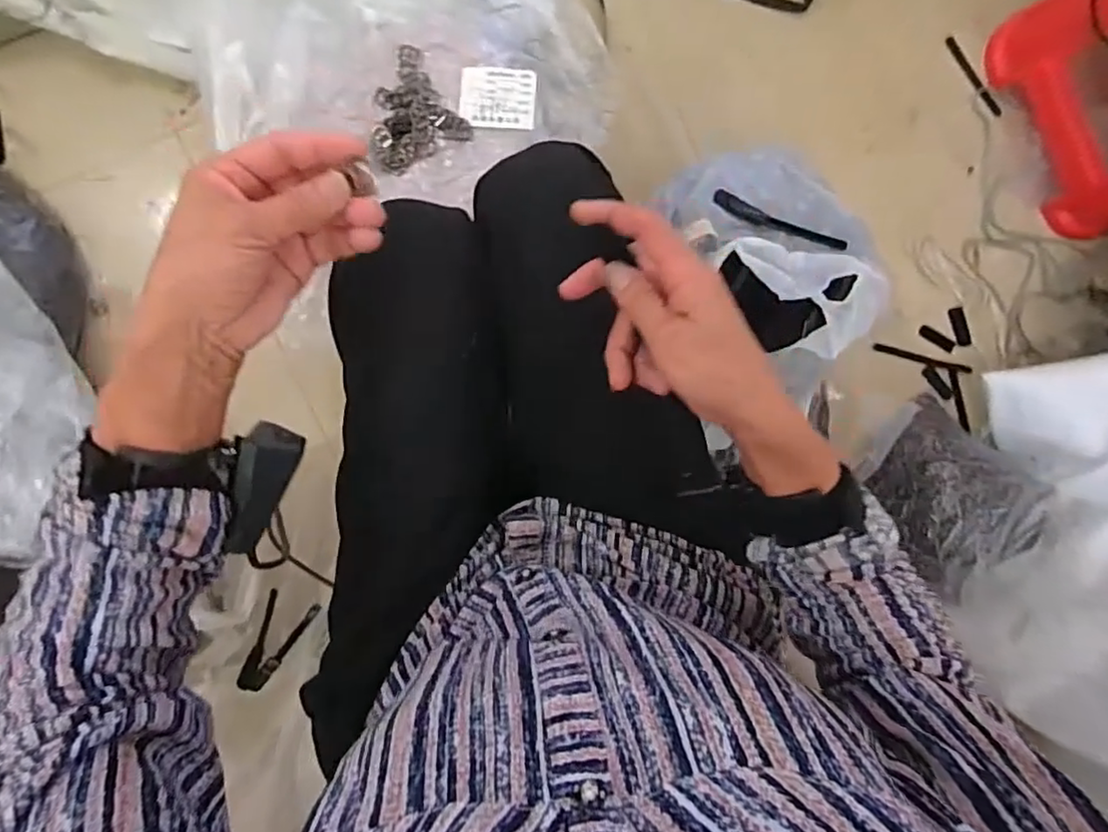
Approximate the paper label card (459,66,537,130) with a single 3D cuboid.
[{"bbox_3d":[-0.055,-0.313,0.610,0.074,0.004,0.056,5,97,3],"label":"paper label card"}]

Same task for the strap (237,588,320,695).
[{"bbox_3d":[-0.364,0.284,0.788,0.061,0.022,0.150,37,92,-7],"label":"strap"}]

